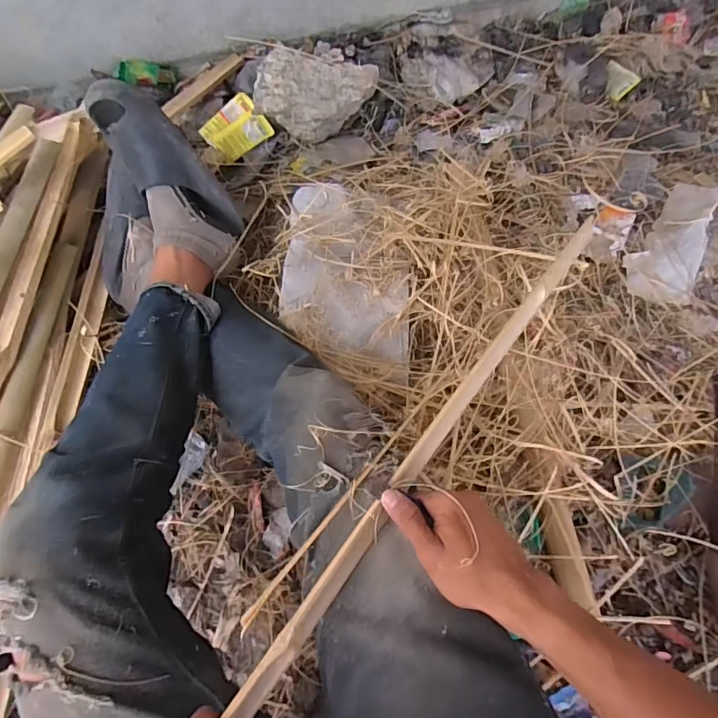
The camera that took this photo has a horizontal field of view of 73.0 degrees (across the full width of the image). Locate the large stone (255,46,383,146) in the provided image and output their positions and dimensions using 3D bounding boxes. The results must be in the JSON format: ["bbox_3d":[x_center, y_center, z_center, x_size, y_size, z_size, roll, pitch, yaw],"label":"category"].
[{"bbox_3d":[-0.083,-0.522,0.967,0.224,0.103,0.147,6,64,4],"label":"large stone"}]

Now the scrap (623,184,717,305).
[{"bbox_3d":[0.560,-0.220,0.860,0.114,0.033,0.282,25,67,12],"label":"scrap"}]

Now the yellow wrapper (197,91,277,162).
[{"bbox_3d":[-0.250,-0.465,0.987,0.125,0.063,0.088,-36,68,-12],"label":"yellow wrapper"}]

